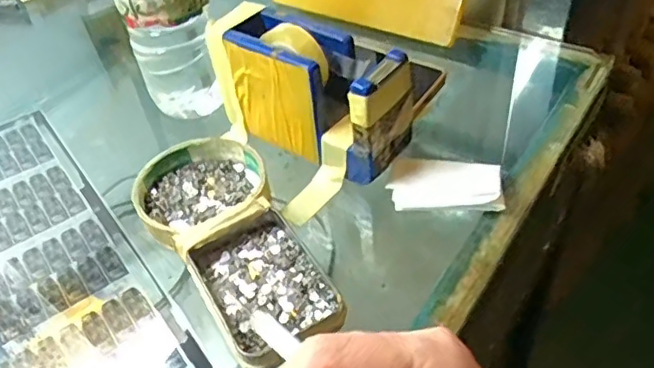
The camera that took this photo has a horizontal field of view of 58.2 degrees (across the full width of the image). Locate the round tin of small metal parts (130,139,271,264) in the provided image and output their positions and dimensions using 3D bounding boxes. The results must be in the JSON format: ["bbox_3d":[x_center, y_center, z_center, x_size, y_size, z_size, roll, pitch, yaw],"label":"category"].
[{"bbox_3d":[-0.079,0.004,0.374,0.081,0.017,0.082,-4,44,3],"label":"round tin of small metal parts"}]

